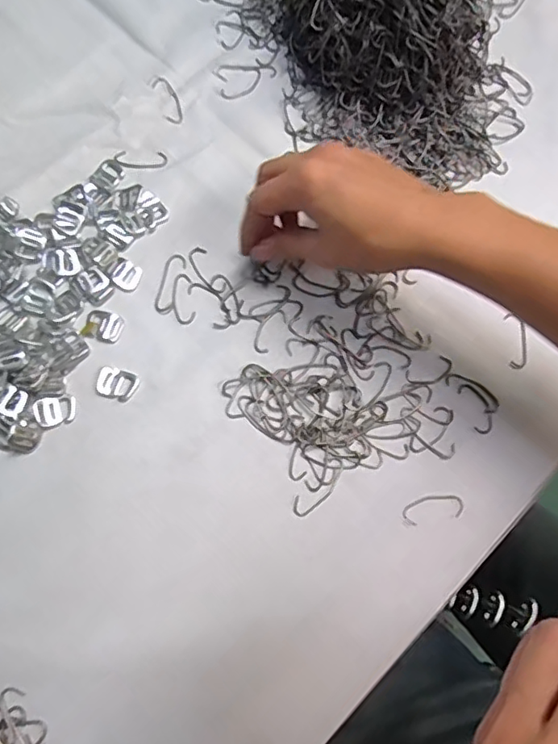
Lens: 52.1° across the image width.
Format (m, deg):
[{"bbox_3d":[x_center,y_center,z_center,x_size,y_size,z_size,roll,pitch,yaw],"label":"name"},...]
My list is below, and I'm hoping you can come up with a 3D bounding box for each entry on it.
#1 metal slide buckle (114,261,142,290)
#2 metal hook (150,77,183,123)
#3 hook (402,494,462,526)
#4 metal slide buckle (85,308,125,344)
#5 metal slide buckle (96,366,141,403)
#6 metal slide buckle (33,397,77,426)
[{"bbox_3d":[-0.101,-0.065,0.380,0.018,0.004,0.018,28,74,6],"label":"metal slide buckle"},{"bbox_3d":[-0.083,-0.205,0.429,0.015,0.004,0.044,-21,74,-8],"label":"metal hook"},{"bbox_3d":[0.092,0.081,0.341,0.037,0.004,0.015,-10,73,-5],"label":"hook"},{"bbox_3d":[-0.114,-0.031,0.370,0.024,0.004,0.019,20,73,4],"label":"metal slide buckle"},{"bbox_3d":[-0.102,0.007,0.358,0.026,0.004,0.019,22,73,5],"label":"metal slide buckle"},{"bbox_3d":[-0.137,0.023,0.351,0.024,0.005,0.017,-14,74,-6],"label":"metal slide buckle"}]

